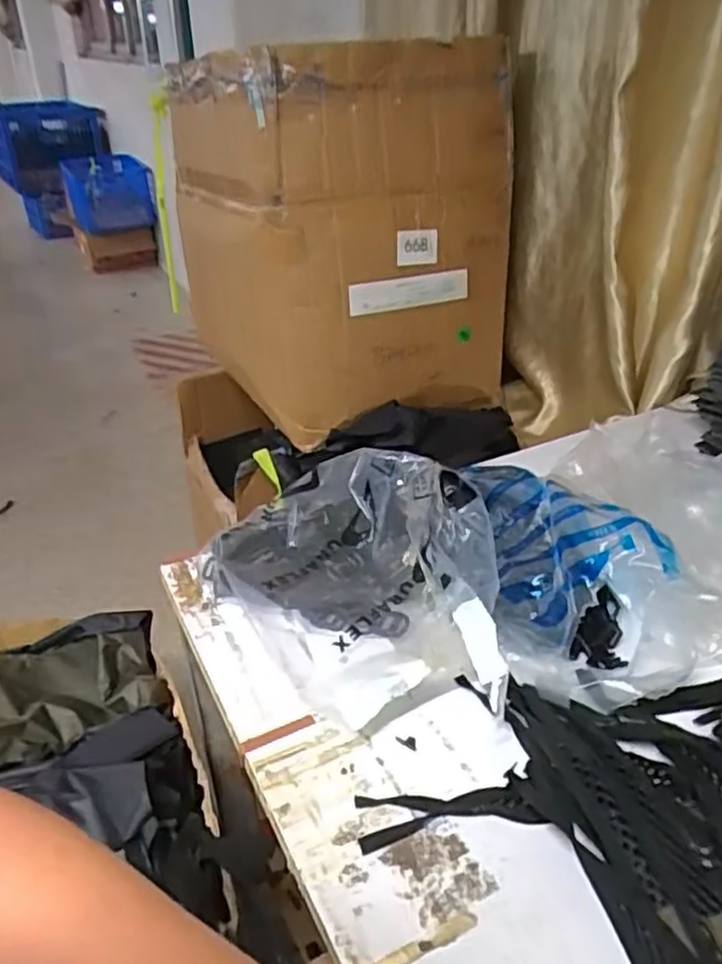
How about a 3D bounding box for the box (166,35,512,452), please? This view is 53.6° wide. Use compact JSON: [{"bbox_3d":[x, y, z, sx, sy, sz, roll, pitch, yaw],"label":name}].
[{"bbox_3d":[-0.038,-0.425,1.282,0.410,0.586,0.458,-18,35,-25],"label":"box"}]

